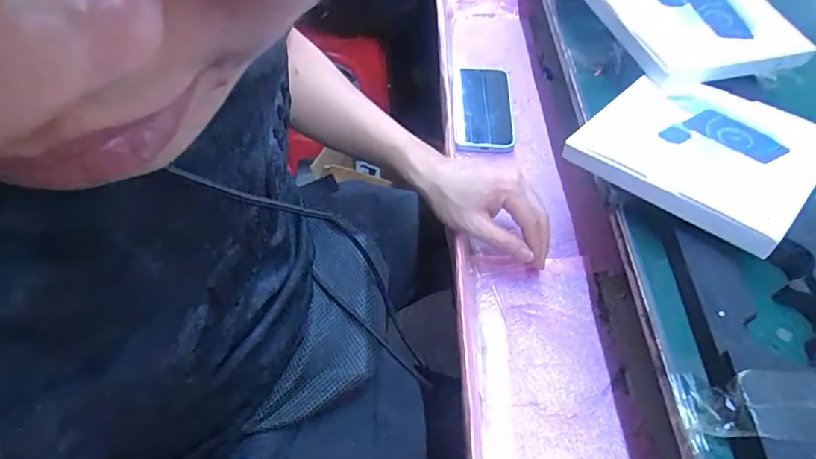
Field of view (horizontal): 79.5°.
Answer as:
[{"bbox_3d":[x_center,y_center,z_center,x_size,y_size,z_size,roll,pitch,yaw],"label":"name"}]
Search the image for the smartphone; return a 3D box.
[{"bbox_3d":[0.104,-0.167,0.665,0.074,0.012,0.147,5,57,1],"label":"smartphone"}]

